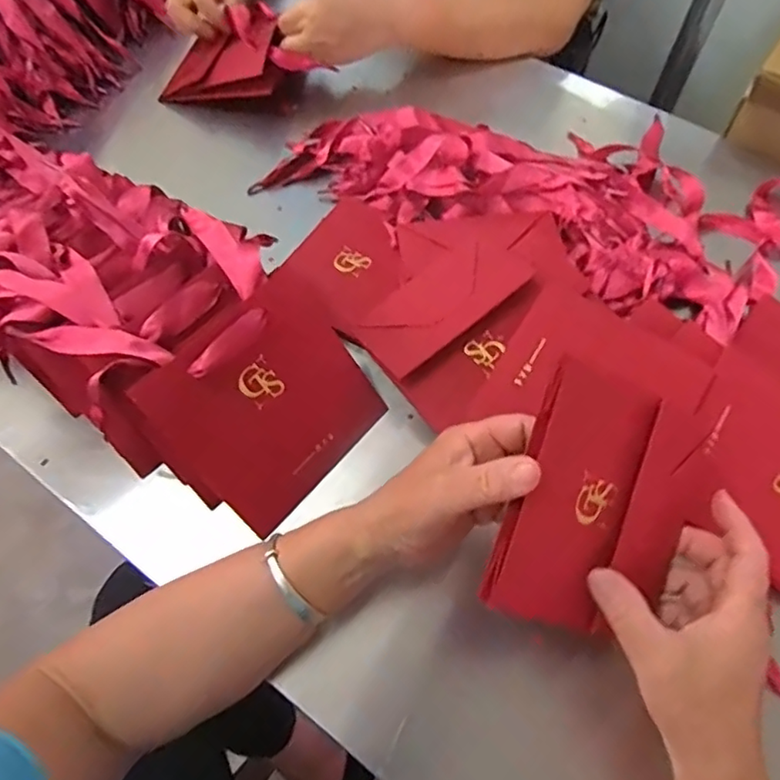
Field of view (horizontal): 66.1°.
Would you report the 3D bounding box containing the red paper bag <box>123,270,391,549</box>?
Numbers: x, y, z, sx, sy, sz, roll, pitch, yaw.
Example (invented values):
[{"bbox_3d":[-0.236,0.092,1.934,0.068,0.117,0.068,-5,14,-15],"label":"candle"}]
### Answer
[{"bbox_3d":[-0.085,0.010,0.425,0.138,0.141,0.024,-44,30,-11],"label":"red paper bag"}]

